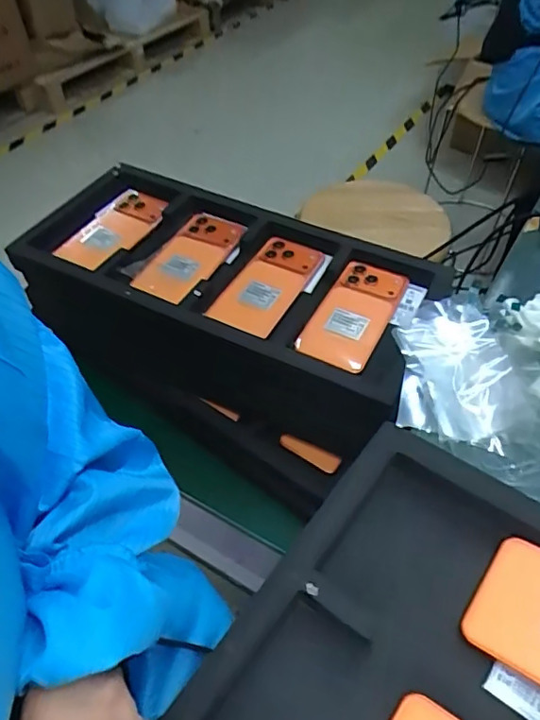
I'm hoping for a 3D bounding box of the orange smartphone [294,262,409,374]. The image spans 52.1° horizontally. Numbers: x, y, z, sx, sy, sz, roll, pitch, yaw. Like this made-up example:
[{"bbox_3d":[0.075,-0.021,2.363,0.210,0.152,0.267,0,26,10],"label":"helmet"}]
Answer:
[{"bbox_3d":[0.092,-0.053,0.612,0.077,0.019,0.158,20,53,21],"label":"orange smartphone"}]

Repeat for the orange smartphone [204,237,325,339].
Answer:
[{"bbox_3d":[-0.005,-0.089,0.641,0.076,0.015,0.158,21,54,18],"label":"orange smartphone"}]

